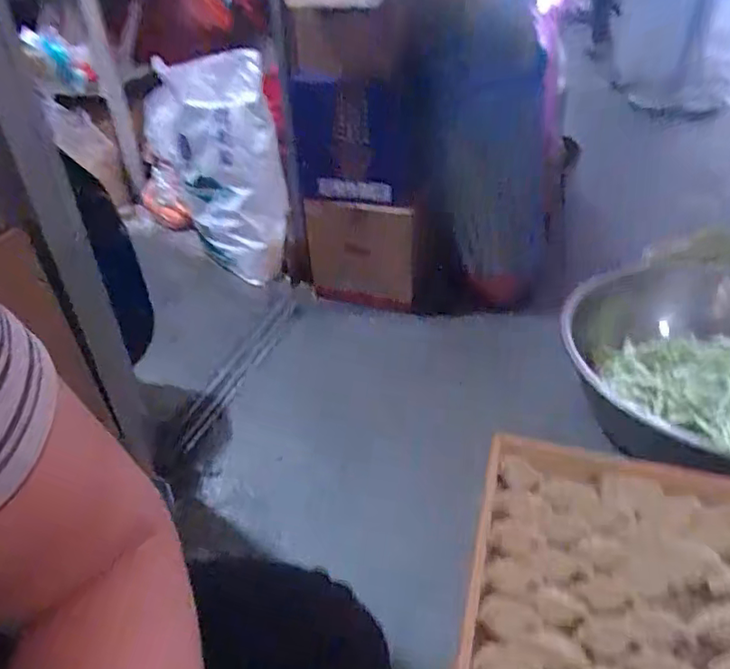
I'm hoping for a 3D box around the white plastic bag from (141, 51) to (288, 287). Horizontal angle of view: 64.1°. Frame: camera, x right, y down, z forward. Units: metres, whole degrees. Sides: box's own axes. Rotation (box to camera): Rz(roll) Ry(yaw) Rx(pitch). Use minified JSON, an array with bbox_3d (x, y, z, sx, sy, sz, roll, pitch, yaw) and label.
[{"bbox_3d":[-0.439,-0.474,1.611,0.528,0.522,0.127,29,47,34],"label":"white plastic bag"}]

